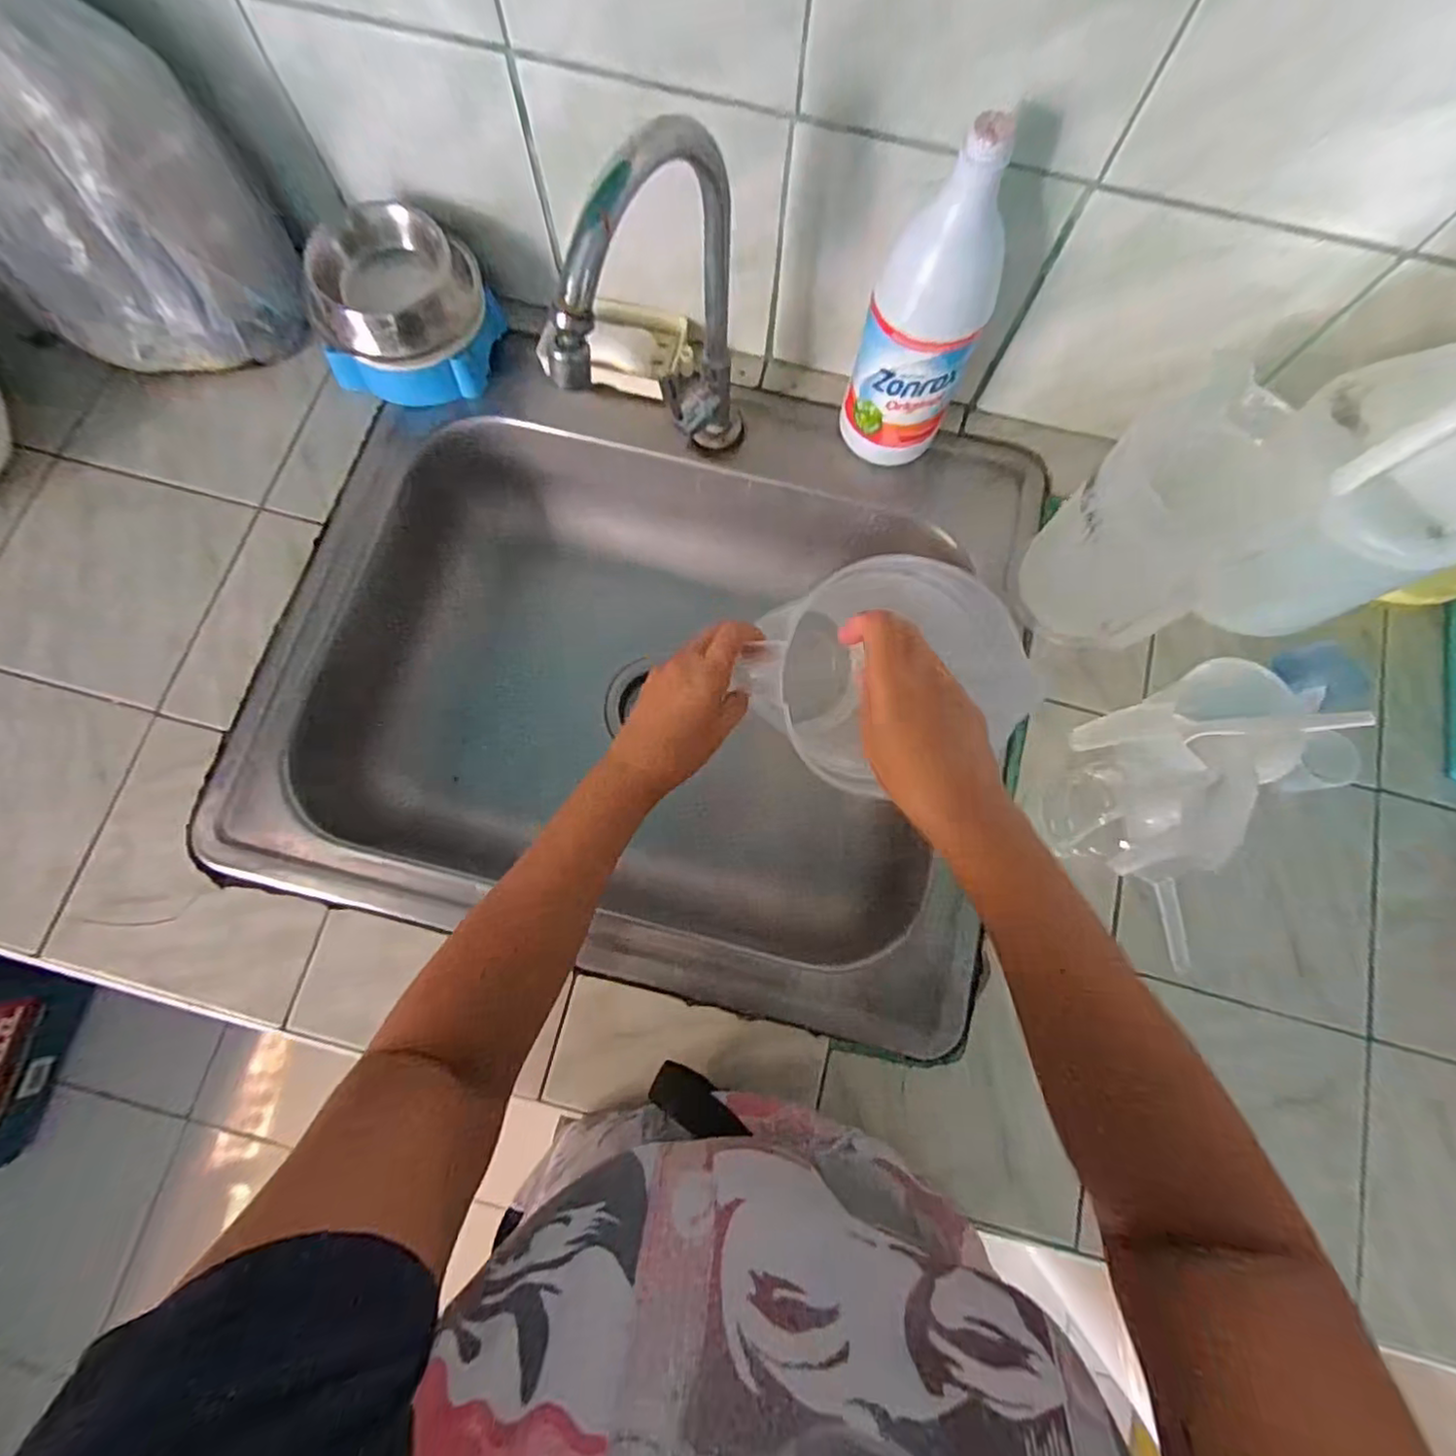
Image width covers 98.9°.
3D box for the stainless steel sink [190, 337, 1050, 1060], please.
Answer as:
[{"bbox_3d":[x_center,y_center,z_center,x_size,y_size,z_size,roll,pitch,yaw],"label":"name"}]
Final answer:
[{"bbox_3d":[-0.073,-0.054,0.630,0.621,0.190,0.540,13,77,2],"label":"stainless steel sink"}]

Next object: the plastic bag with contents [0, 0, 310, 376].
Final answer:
[{"bbox_3d":[-0.486,-0.411,0.483,0.202,0.244,0.108,-7,77,-3],"label":"plastic bag with contents"}]

